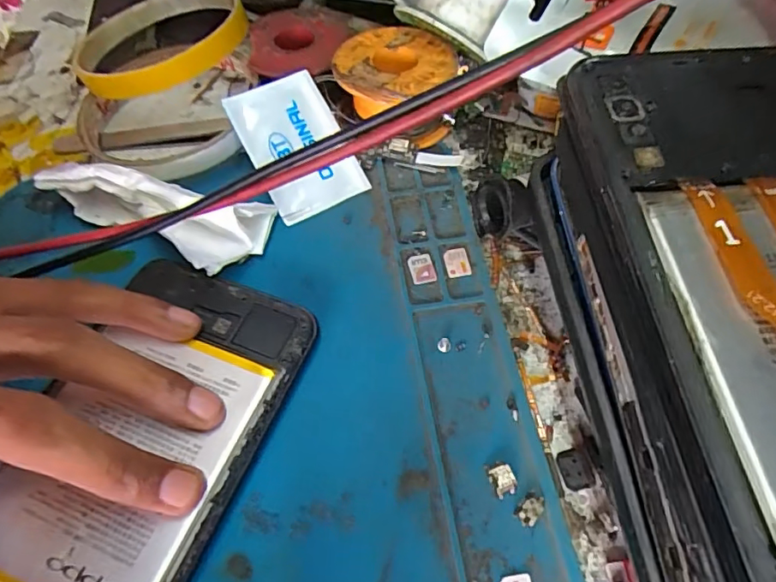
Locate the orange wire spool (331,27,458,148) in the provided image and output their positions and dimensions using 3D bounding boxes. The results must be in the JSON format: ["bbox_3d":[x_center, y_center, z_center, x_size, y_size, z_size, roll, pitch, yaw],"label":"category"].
[{"bbox_3d":[0.003,-0.092,0.240,0.051,0.029,0.050,-1,57,2],"label":"orange wire spool"}]

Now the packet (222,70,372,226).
[{"bbox_3d":[-0.039,-0.062,0.225,0.040,0.009,0.060,-27,84,-11],"label":"packet"}]

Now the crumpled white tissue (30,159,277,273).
[{"bbox_3d":[-0.089,-0.036,0.209,0.085,0.024,0.037,25,62,18],"label":"crumpled white tissue"}]

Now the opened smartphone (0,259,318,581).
[{"bbox_3d":[-0.085,0.063,0.151,0.071,0.004,0.157,22,61,15],"label":"opened smartphone"}]

